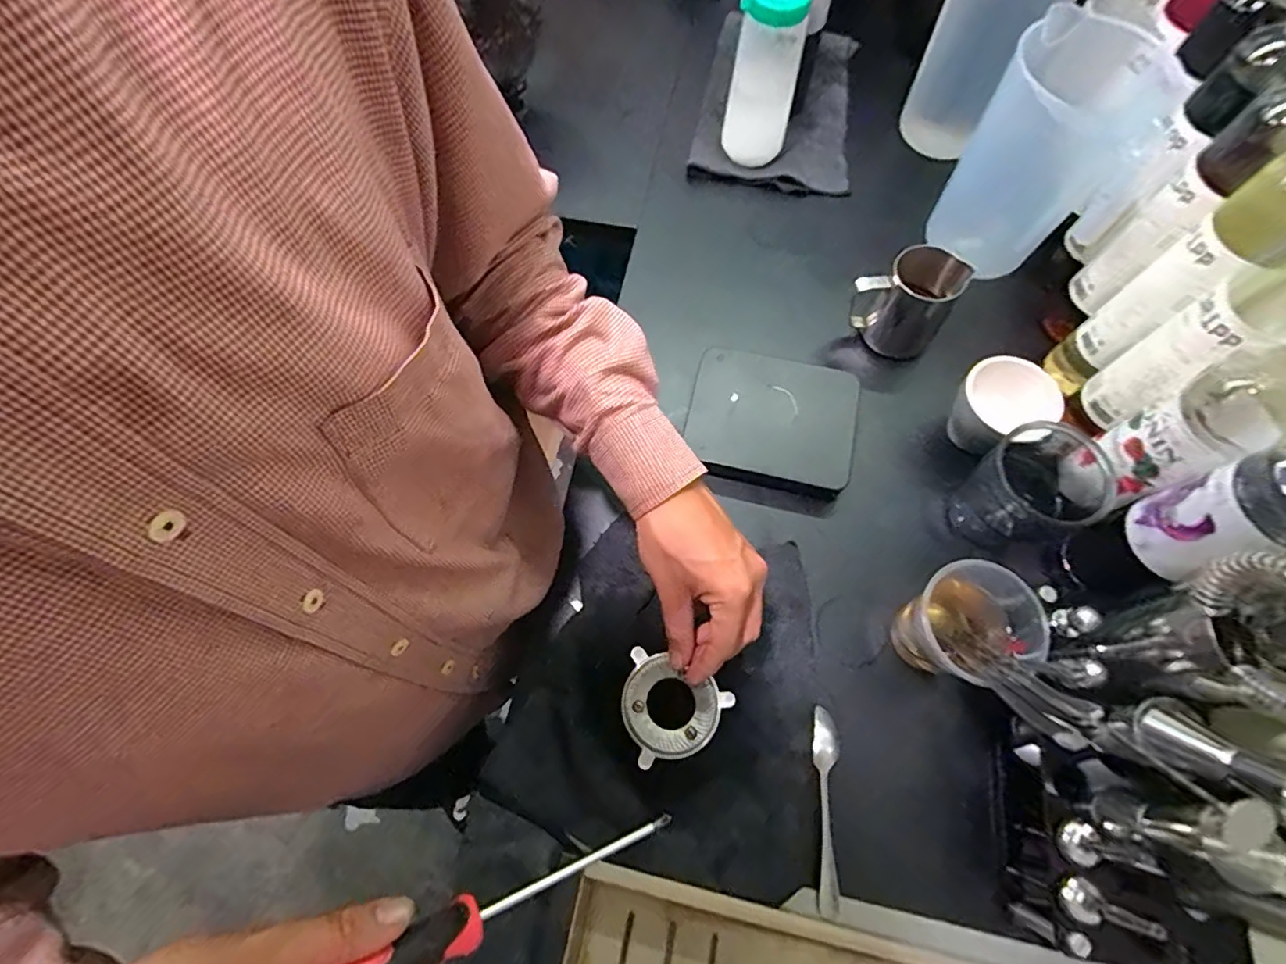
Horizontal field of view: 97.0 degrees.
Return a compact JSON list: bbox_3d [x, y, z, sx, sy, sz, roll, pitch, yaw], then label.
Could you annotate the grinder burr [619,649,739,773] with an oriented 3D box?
[{"bbox_3d":[0.017,0.176,0.428,0.081,0.020,0.073,24,70,9],"label":"grinder burr"}]

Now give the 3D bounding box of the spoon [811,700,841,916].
[{"bbox_3d":[0.145,0.256,0.449,0.023,0.013,0.142,6,68,2],"label":"spoon"}]

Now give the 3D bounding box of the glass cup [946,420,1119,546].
[{"bbox_3d":[0.344,0.005,0.501,0.100,0.104,0.078,-4,68,-2],"label":"glass cup"}]

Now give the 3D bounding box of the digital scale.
[{"bbox_3d":[0.125,-0.060,0.563,0.158,0.031,0.133,14,69,5],"label":"digital scale"}]

